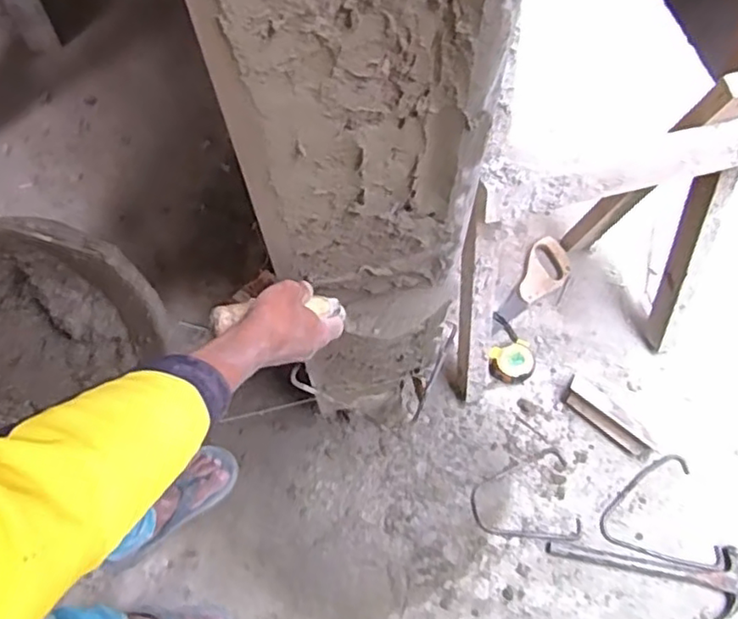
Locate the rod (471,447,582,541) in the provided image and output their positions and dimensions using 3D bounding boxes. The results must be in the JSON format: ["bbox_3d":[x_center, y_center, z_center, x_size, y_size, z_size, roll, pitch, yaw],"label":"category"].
[{"bbox_3d":[0.281,0.345,1.169,0.188,0.006,0.162,-6,65,-4],"label":"rod"}]

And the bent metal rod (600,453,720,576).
[{"bbox_3d":[0.530,0.355,1.145,0.206,0.017,0.180,17,65,7],"label":"bent metal rod"}]

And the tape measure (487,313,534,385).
[{"bbox_3d":[0.278,0.074,1.260,0.085,0.043,0.141,1,66,2],"label":"tape measure"}]

